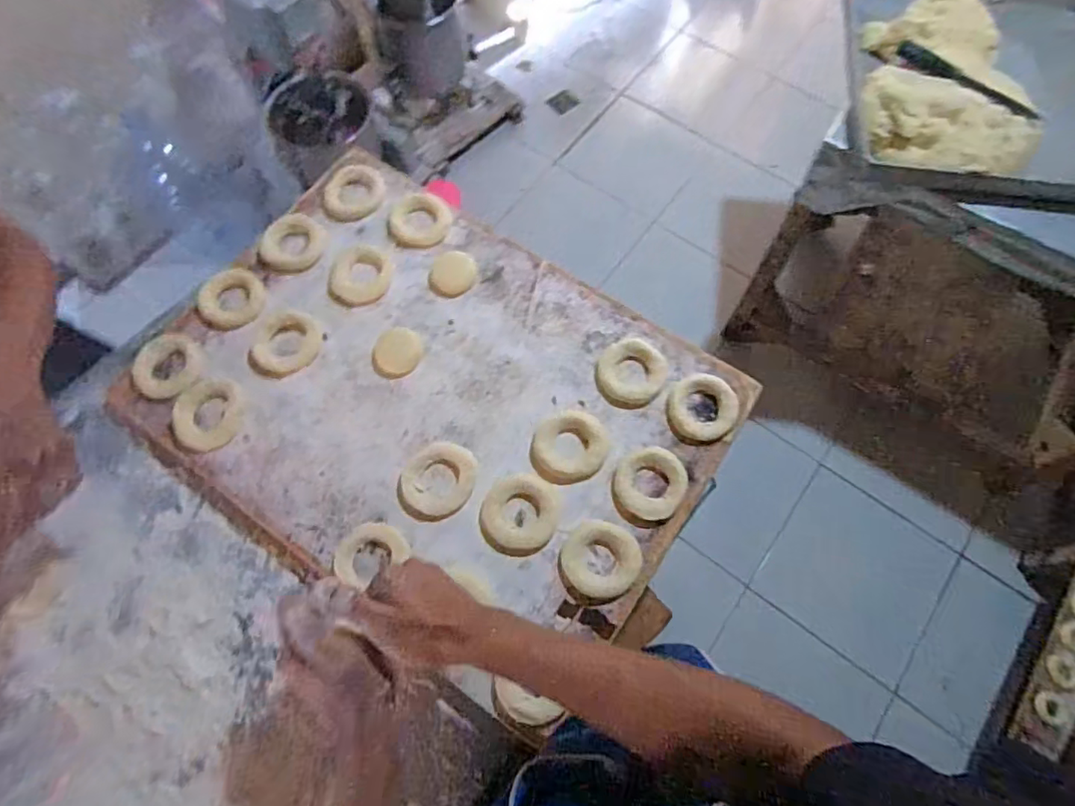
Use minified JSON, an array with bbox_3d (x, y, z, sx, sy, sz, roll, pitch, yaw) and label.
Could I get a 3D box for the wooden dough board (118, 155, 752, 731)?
[{"bbox_3d":[-0.123,-0.007,0.634,0.594,0.043,0.431,33,72,12],"label":"wooden dough board"}]

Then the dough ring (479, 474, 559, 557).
[{"bbox_3d":[-0.018,0.109,0.566,0.074,0.019,0.074,6,69,2],"label":"dough ring"}]

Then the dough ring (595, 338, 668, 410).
[{"bbox_3d":[0.100,-0.033,0.621,0.072,0.012,0.074,0,69,0],"label":"dough ring"}]

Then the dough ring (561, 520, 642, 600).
[{"bbox_3d":[0.062,0.151,0.561,0.073,0.011,0.070,3,69,1],"label":"dough ring"}]

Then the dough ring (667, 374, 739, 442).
[{"bbox_3d":[0.172,0.004,0.602,0.068,0.013,0.069,7,69,3],"label":"dough ring"}]

